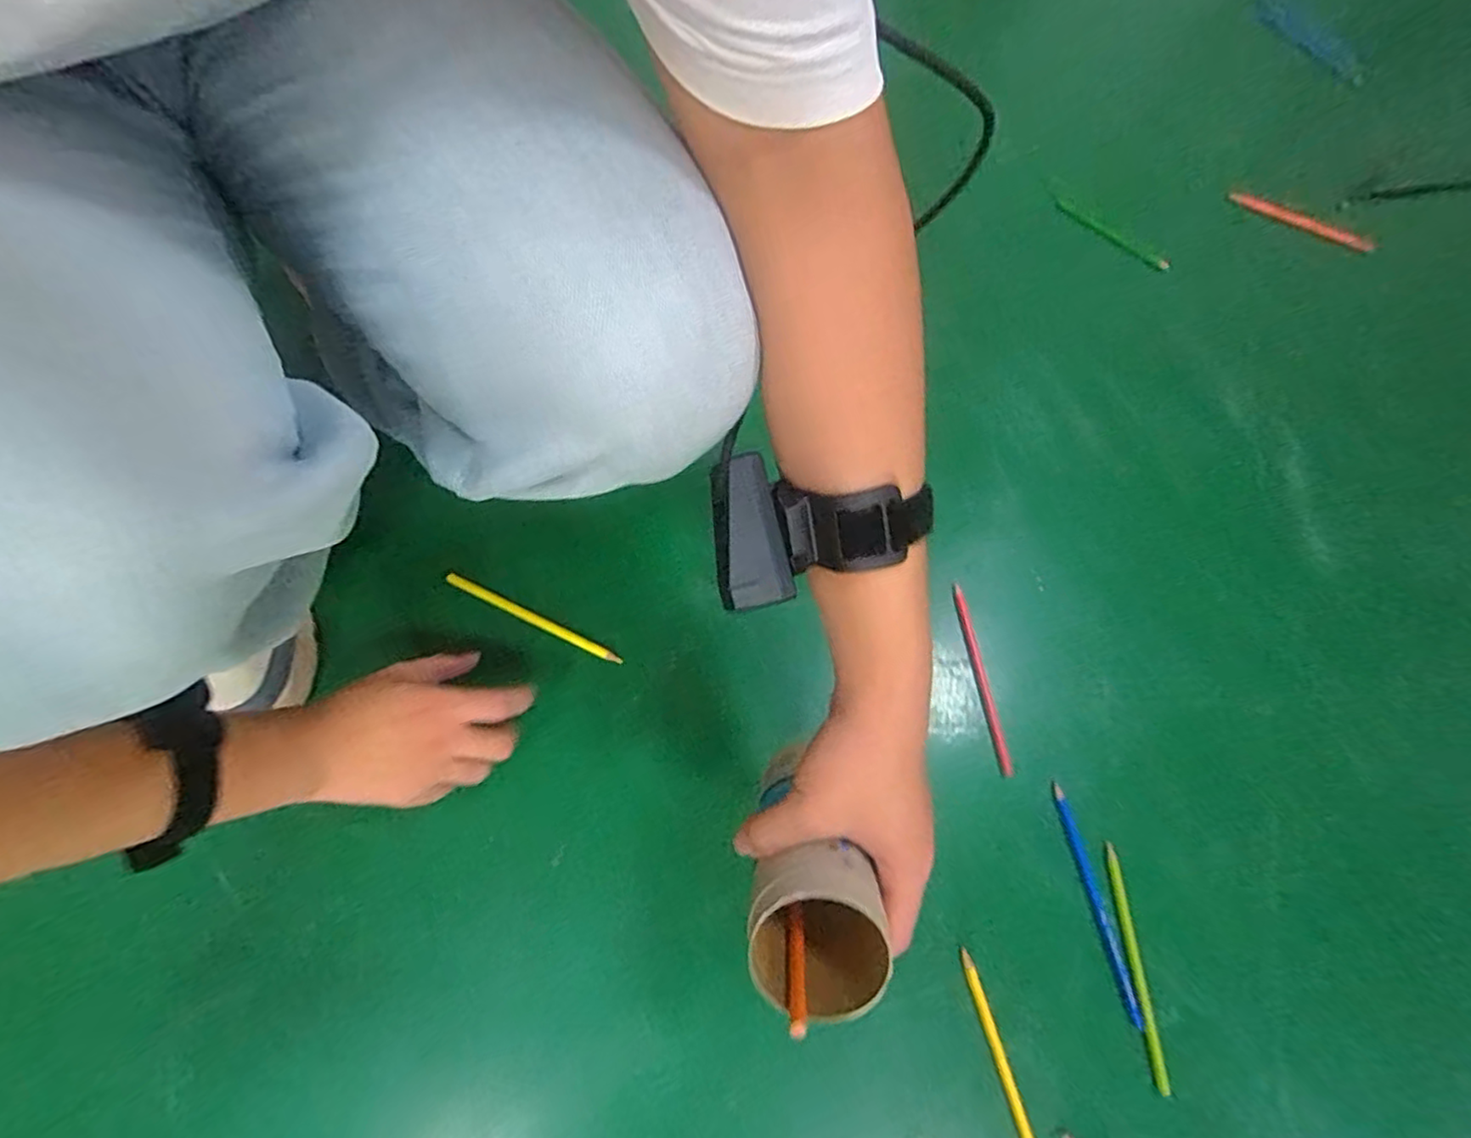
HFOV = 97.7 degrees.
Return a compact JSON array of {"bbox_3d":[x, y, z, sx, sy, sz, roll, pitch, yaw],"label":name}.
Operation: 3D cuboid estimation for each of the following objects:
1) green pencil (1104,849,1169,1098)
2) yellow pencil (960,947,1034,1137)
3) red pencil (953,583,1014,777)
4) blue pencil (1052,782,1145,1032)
[{"bbox_3d":[0.300,0.295,0.482,0.010,0.006,0.161,-2,69,-3],"label":"green pencil"},{"bbox_3d":[0.191,0.359,0.451,0.010,0.008,0.163,-13,70,-7],"label":"yellow pencil"},{"bbox_3d":[0.210,0.092,0.552,0.011,0.009,0.162,-7,69,-5],"label":"red pencil"},{"bbox_3d":[0.279,0.255,0.496,0.011,0.004,0.168,-8,69,-6],"label":"blue pencil"}]

